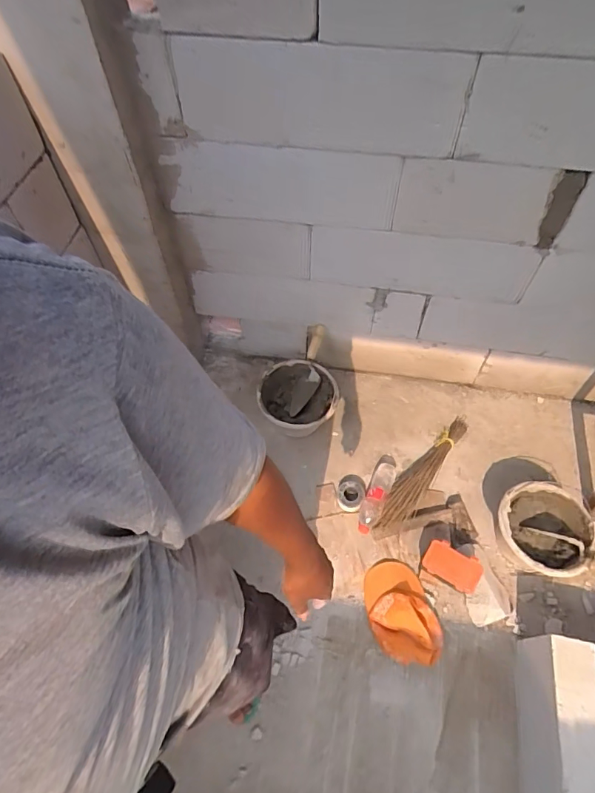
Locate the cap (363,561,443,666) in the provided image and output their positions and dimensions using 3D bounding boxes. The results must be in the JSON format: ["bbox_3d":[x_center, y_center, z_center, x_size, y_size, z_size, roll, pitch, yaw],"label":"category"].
[{"bbox_3d":[0.276,0.580,1.228,0.168,0.074,0.255,-17,60,-9],"label":"cap"}]

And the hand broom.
[{"bbox_3d":[0.394,0.227,1.424,0.093,0.090,0.523,33,65,19],"label":"hand broom"}]

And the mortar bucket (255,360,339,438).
[{"bbox_3d":[-0.002,0.021,1.508,0.252,0.165,0.235,0,58,0],"label":"mortar bucket"}]

